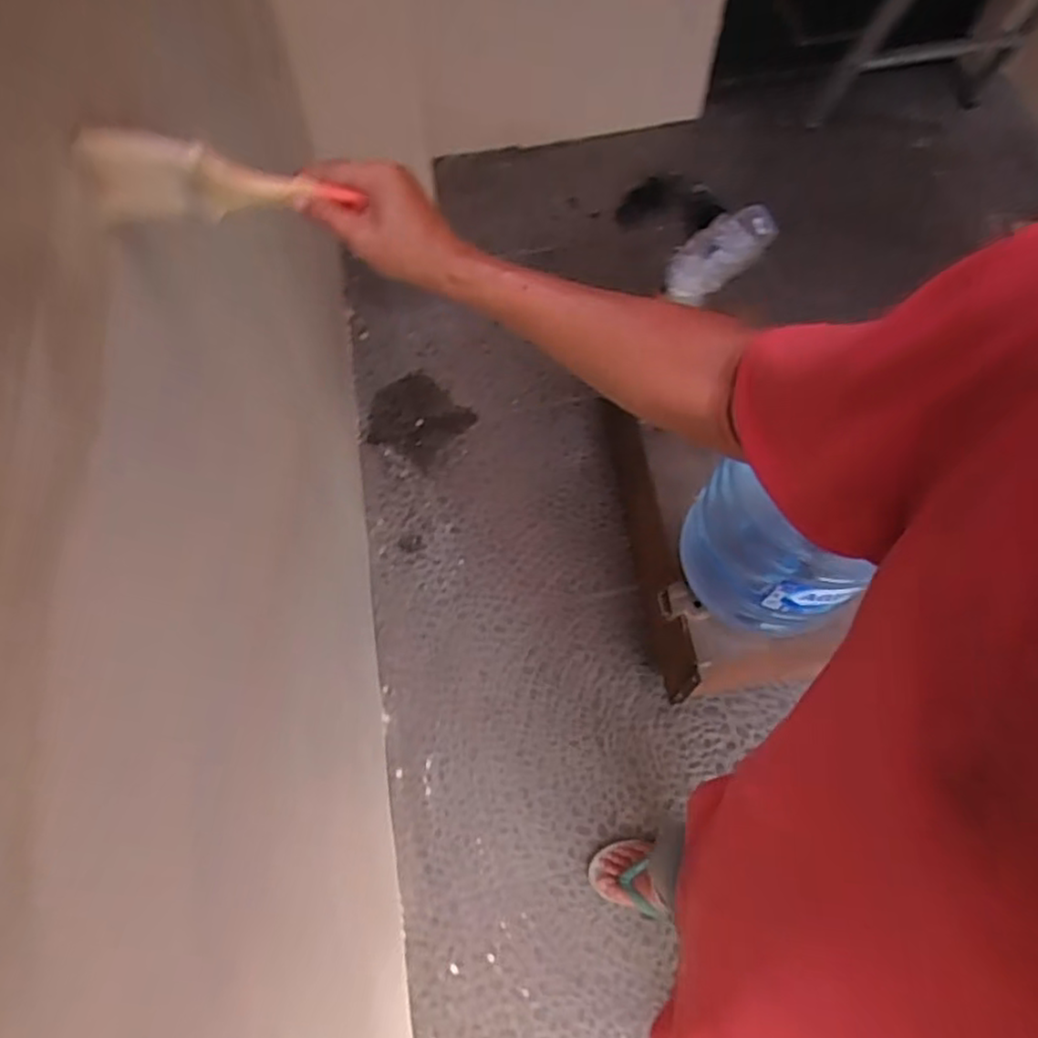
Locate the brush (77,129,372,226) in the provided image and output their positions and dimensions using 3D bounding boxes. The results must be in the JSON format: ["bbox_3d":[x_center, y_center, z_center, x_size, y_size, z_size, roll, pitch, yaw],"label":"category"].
[{"bbox_3d":[-0.222,-0.245,0.517,0.177,0.068,0.021,0,64,-8],"label":"brush"}]

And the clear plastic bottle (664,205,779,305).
[{"bbox_3d":[0.328,-0.436,1.162,0.191,0.072,0.076,-34,64,24],"label":"clear plastic bottle"}]

